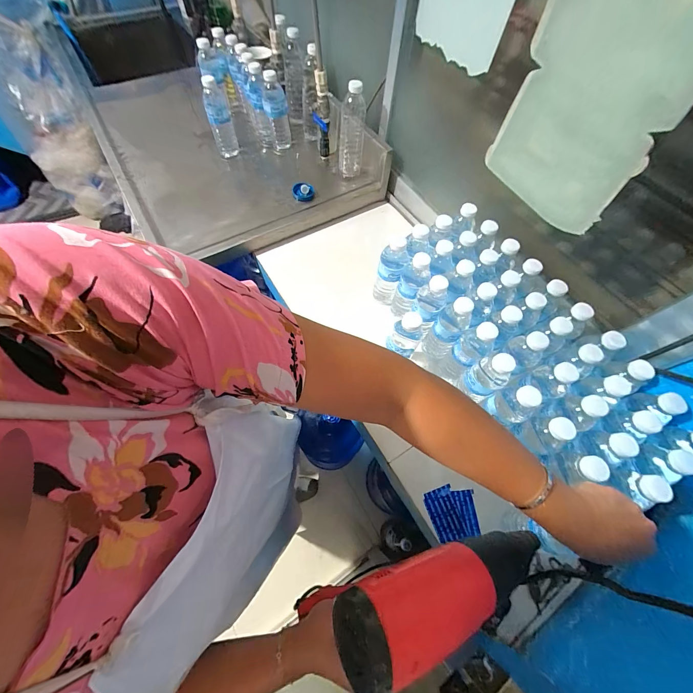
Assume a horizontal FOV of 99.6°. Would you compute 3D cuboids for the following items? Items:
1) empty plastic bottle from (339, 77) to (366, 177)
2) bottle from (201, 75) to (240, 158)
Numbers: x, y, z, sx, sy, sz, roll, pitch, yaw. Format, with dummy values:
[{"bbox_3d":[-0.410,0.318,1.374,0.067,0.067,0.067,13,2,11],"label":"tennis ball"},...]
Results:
[{"bbox_3d":[0.015,-0.552,0.747,0.061,0.198,0.072,6,63,-1],"label":"empty plastic bottle"},{"bbox_3d":[-0.336,-0.603,0.779,0.058,0.151,0.072,-17,66,-12],"label":"bottle"}]

